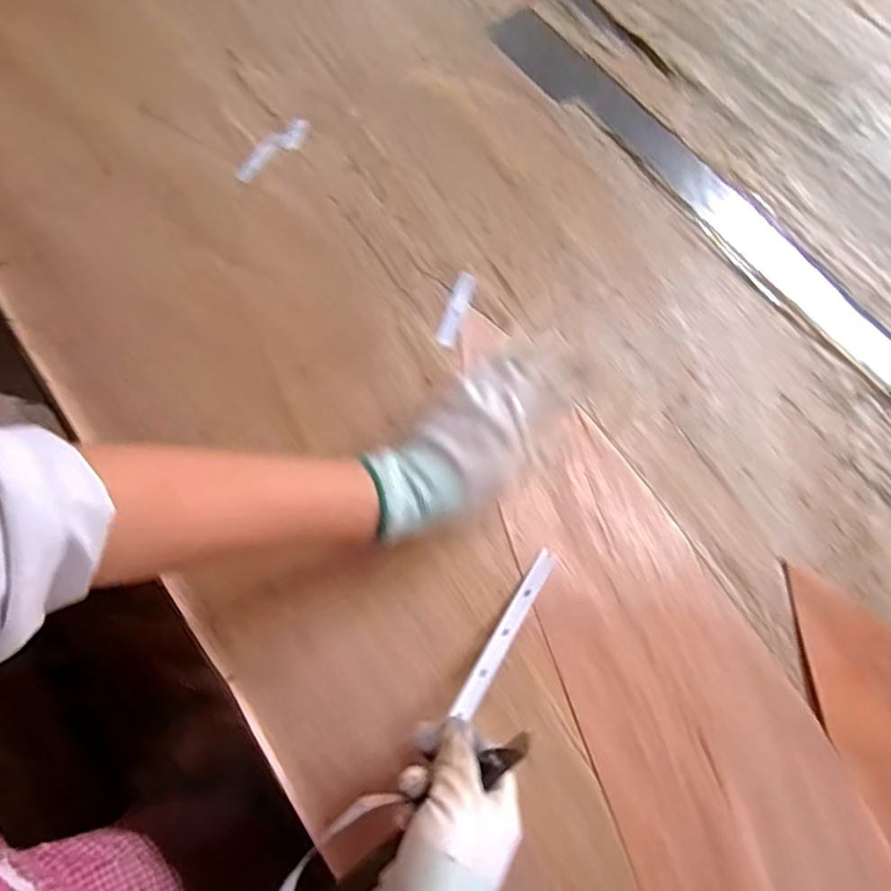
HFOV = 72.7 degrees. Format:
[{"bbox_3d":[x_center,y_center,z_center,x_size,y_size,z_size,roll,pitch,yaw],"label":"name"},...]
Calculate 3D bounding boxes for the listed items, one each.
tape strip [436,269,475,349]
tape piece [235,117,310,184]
[{"bbox_3d":[0.008,-0.114,0.506,0.018,0.007,0.065,21,75,5],"label":"tape strip"},{"bbox_3d":[-0.157,-0.269,0.554,0.027,0.005,0.083,44,78,10],"label":"tape piece"}]

